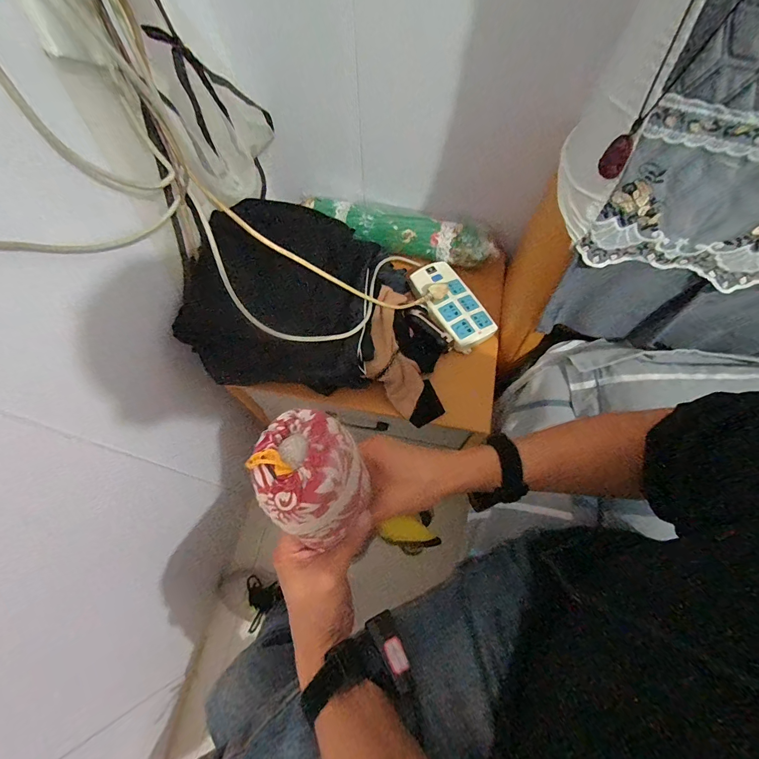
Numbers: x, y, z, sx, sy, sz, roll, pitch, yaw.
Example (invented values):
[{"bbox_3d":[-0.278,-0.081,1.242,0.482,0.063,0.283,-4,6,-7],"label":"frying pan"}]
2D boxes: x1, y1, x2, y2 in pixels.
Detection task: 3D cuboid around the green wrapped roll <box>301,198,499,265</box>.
[{"bbox_3d":[0.042,-0.297,0.734,0.366,0.051,0.076,14,67,6],"label":"green wrapped roll"}]

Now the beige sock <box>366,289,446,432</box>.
[{"bbox_3d":[0.023,-0.034,0.630,0.115,0.062,0.244,-20,90,-8],"label":"beige sock"}]

